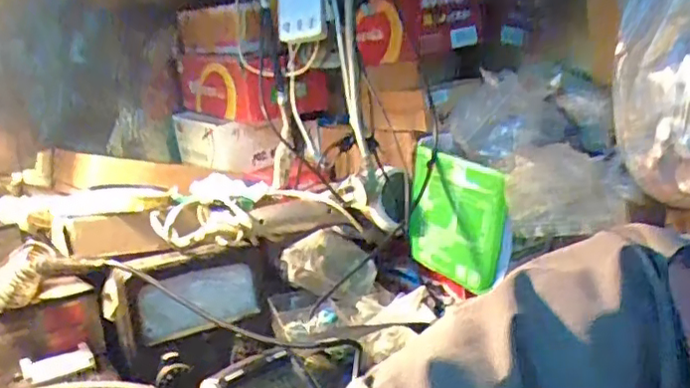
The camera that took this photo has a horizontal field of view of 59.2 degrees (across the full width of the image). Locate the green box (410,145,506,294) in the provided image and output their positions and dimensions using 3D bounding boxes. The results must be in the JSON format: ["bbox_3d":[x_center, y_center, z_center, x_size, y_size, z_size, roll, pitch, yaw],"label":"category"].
[{"bbox_3d":[0.114,0.028,0.646,0.018,0.142,0.120,-22,32,-39],"label":"green box"}]

